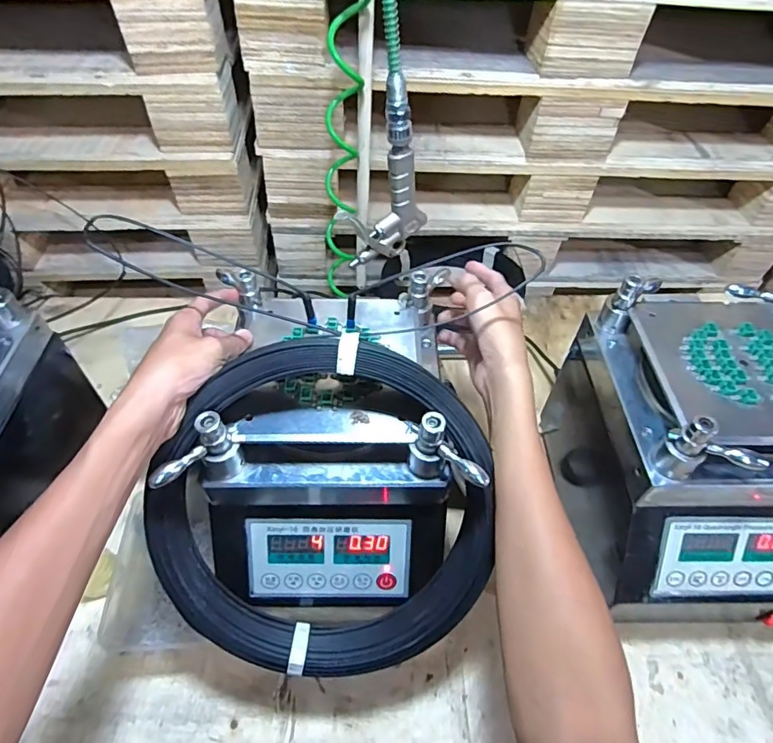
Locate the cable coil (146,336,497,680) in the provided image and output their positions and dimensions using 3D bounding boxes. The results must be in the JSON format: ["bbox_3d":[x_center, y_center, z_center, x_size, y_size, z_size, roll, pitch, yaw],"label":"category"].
[{"bbox_3d":[-0.056,0.122,0.425,0.280,0.295,0.048,-5,12,1],"label":"cable coil"}]

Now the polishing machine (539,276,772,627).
[{"bbox_3d":[0.335,0.097,0.558,0.213,0.282,0.285,0,51,-1],"label":"polishing machine"}]

